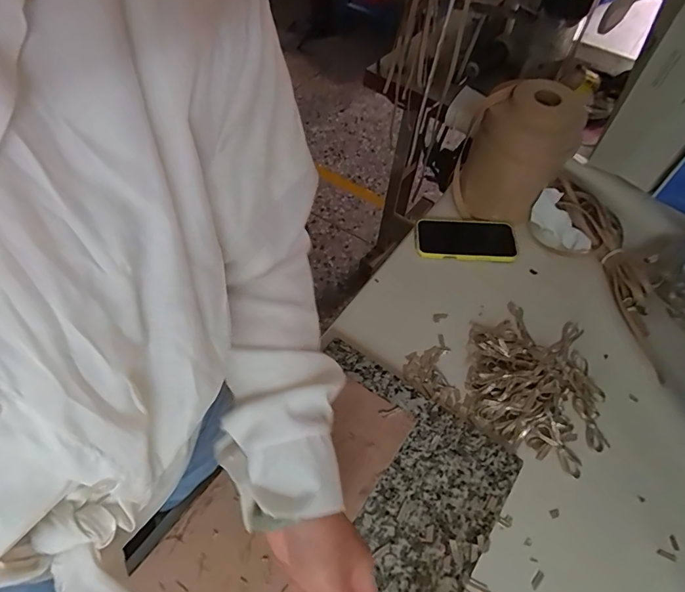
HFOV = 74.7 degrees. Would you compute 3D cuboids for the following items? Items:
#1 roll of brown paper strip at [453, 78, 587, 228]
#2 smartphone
[{"bbox_3d":[0.280,-0.231,0.734,0.139,0.192,0.134,1,55,-1],"label":"roll of brown paper strip"},{"bbox_3d":[0.206,-0.097,0.758,0.162,0.016,0.089,4,53,8],"label":"smartphone"}]

